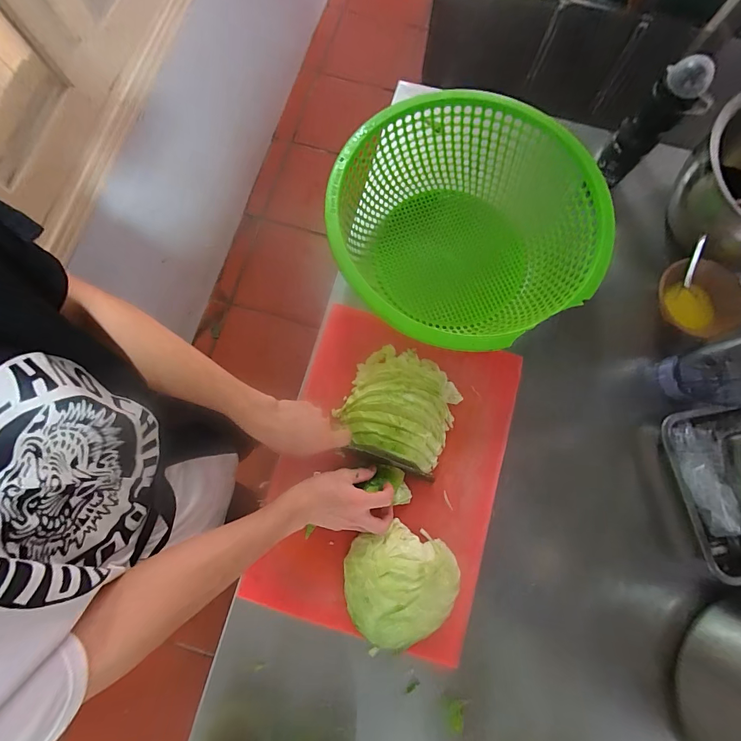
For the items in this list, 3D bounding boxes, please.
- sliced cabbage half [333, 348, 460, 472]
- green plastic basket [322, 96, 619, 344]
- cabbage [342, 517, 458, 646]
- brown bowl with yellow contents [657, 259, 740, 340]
[{"bbox_3d":[0.050,0.053,0.584,0.177,0.070,0.179,22,79,4],"label":"sliced cabbage half"},{"bbox_3d":[0.152,-0.238,0.626,0.429,0.176,0.400,0,78,0],"label":"green plastic basket"},{"bbox_3d":[0.042,0.296,0.515,0.165,0.094,0.143,-25,79,-5],"label":"cabbage"},{"bbox_3d":[0.591,-0.128,0.649,0.122,0.041,0.146,-15,79,-3],"label":"brown bowl with yellow contents"}]

